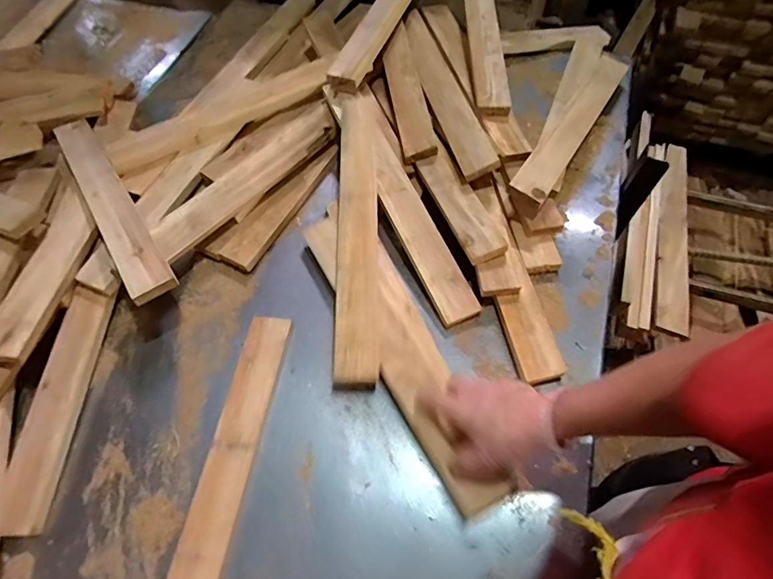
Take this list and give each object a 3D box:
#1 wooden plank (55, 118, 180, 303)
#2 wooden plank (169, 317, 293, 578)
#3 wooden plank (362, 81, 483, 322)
[{"bbox_3d":[-0.462,-0.156,0.741,0.062,0.020,0.507,-31,57,-20],"label":"wooden plank"},{"bbox_3d":[-0.205,0.247,0.564,0.061,0.030,0.466,6,61,7],"label":"wooden plank"},{"bbox_3d":[0.027,-0.160,0.769,0.071,0.020,0.479,-20,67,-7],"label":"wooden plank"}]

